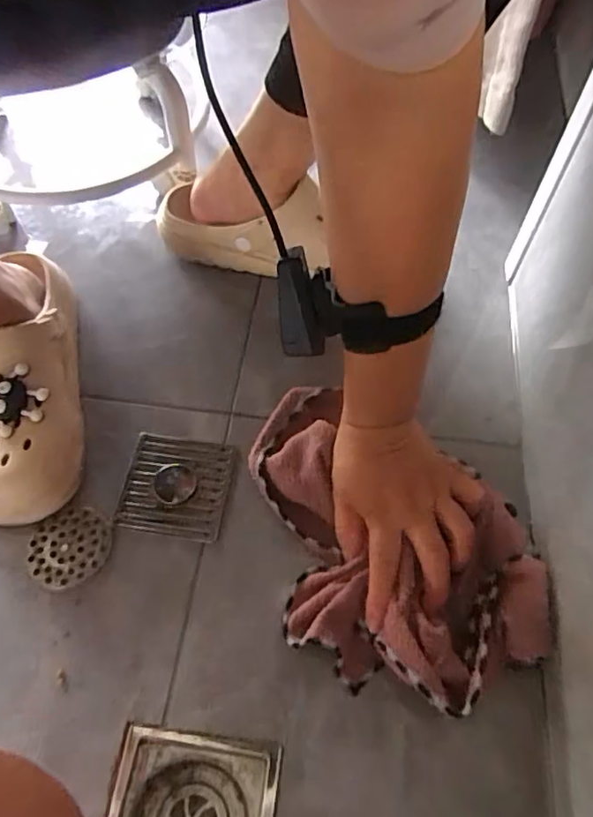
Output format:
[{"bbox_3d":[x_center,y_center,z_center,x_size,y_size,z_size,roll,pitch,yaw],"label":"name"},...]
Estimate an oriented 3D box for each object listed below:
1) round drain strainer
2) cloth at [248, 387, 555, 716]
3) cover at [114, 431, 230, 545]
[{"bbox_3d":[-0.165,0.101,0.421,0.057,0.005,0.057,0,60,0],"label":"round drain strainer"},{"bbox_3d":[0.068,0.081,0.415,0.172,0.036,0.240,-11,60,-6],"label":"cloth"},{"bbox_3d":[-0.094,0.057,0.446,0.080,0.008,0.081,7,60,4],"label":"cover"}]

